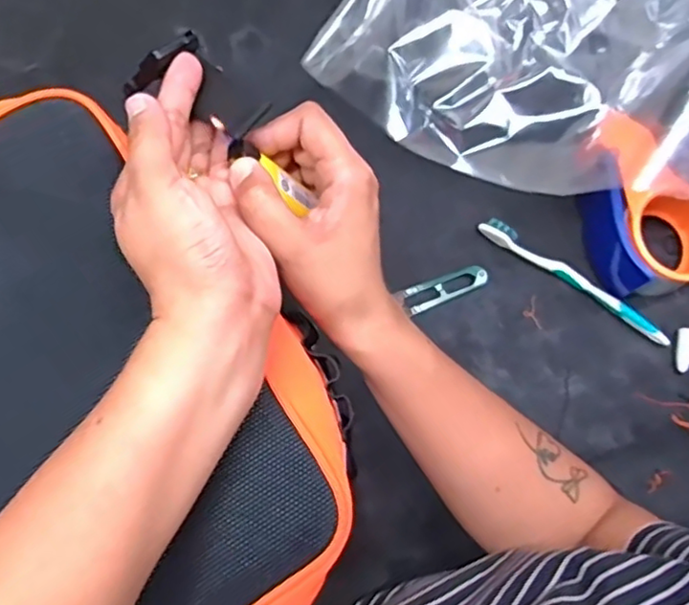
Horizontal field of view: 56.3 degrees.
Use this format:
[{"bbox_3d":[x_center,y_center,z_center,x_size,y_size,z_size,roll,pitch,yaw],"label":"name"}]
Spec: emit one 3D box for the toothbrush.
[{"bbox_3d":[0.193,-0.018,0.544,0.177,0.014,0.016,36,78,8],"label":"toothbrush"}]

